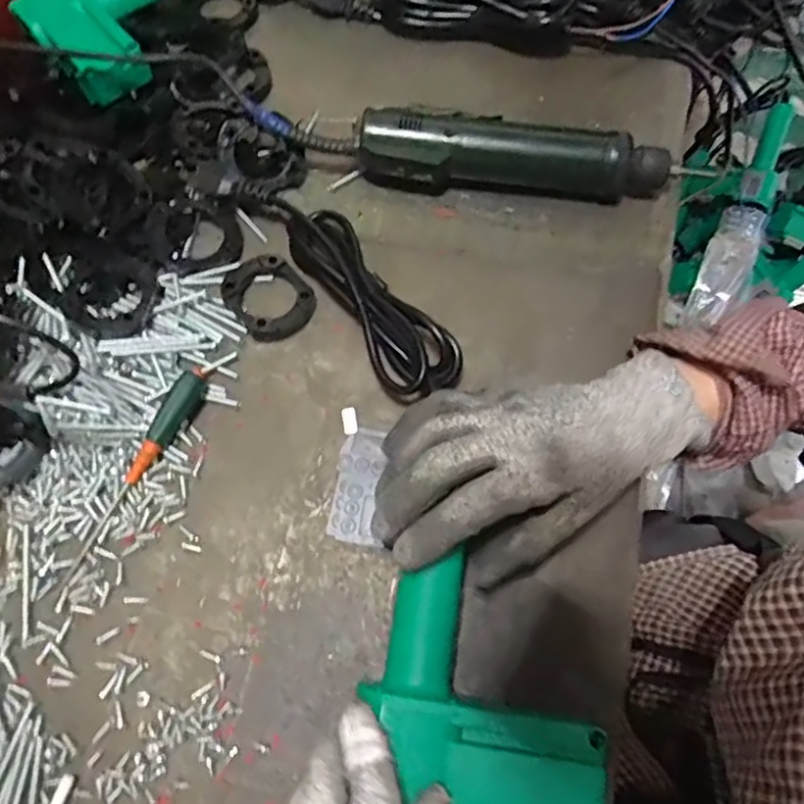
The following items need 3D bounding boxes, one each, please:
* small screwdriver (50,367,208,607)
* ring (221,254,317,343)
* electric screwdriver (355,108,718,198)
[{"bbox_3d":[-0.156,0.044,0.368,0.015,0.017,0.149,24,71,7],"label":"small screwdriver"},{"bbox_3d":[-0.087,-0.071,0.411,0.049,0.012,0.059,-39,75,-15],"label":"ring"},{"bbox_3d":[0.081,-0.171,0.444,0.224,0.039,0.044,6,69,1],"label":"electric screwdriver"}]

